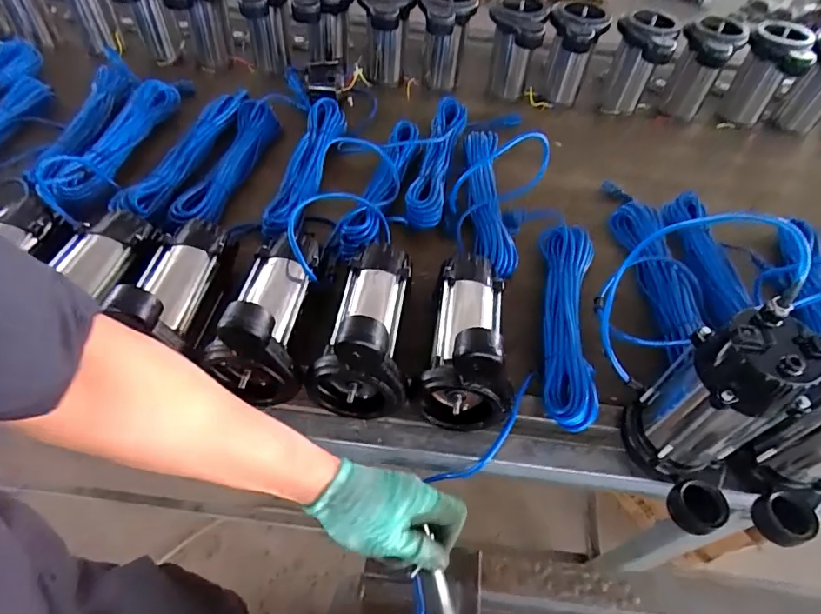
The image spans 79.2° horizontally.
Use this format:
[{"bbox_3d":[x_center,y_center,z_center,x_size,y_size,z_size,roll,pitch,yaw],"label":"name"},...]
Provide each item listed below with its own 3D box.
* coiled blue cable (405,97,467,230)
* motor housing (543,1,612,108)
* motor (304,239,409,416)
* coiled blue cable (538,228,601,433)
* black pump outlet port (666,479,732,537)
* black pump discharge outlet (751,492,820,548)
[{"bbox_3d":[0.052,-0.279,0.909,0.061,0.033,0.346,12,52,5],"label":"coiled blue cable"},{"bbox_3d":[0.336,-0.529,1.065,0.115,0.199,0.115,17,53,8],"label":"motor housing"},{"bbox_3d":[-0.046,0.001,0.639,0.116,0.156,0.232,10,52,3],"label":"motor"},{"bbox_3d":[0.232,0.009,0.734,0.084,0.041,0.376,9,52,3],"label":"coiled blue cable"},{"bbox_3d":[0.332,0.230,0.573,0.053,0.036,0.057,2,52,-3],"label":"black pump outlet port"},{"bbox_3d":[0.428,0.243,0.567,0.050,0.035,0.055,2,52,-3],"label":"black pump discharge outlet"}]

